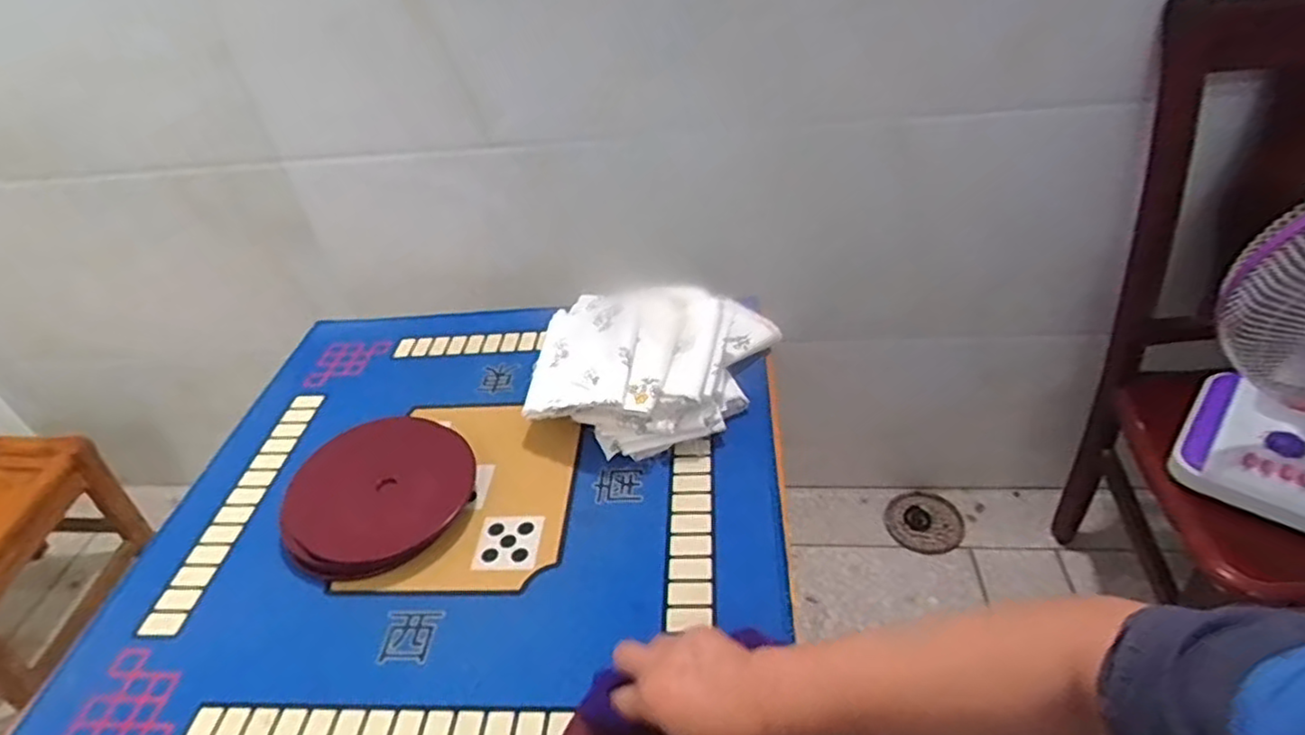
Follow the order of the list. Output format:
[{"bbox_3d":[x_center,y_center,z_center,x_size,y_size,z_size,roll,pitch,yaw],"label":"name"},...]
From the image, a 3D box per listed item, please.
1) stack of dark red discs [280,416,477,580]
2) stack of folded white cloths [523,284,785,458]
[{"bbox_3d":[-0.289,0.130,0.731,0.187,0.049,0.155,-34,45,-29],"label":"stack of dark red discs"},{"bbox_3d":[0.001,-0.015,0.803,0.255,0.111,0.226,0,39,10],"label":"stack of folded white cloths"}]

